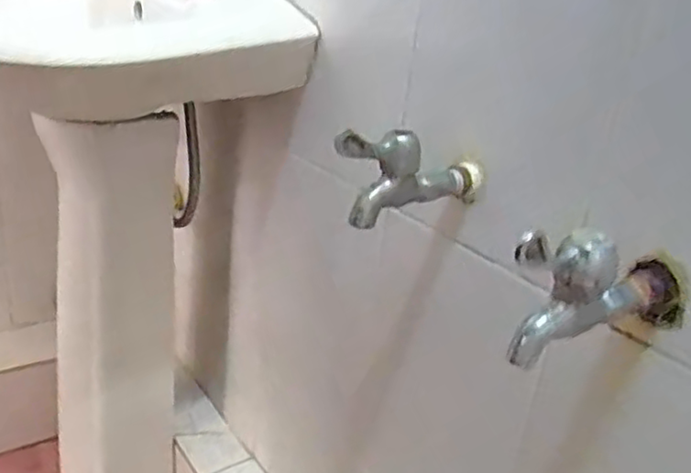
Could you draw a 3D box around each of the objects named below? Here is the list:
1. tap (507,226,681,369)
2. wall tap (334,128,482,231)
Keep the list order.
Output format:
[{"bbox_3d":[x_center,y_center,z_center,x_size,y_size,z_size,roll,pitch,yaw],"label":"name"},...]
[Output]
[{"bbox_3d":[0.155,0.031,0.400,0.130,0.075,0.036,-9,29,-32],"label":"tap"},{"bbox_3d":[0.053,-0.050,0.512,0.134,0.065,0.029,-12,30,-37],"label":"wall tap"}]

